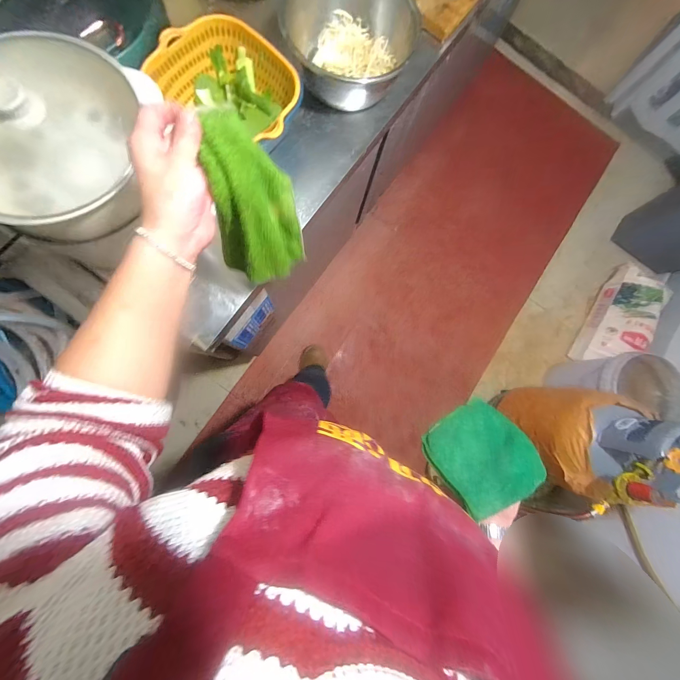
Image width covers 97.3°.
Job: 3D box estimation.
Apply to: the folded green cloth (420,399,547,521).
[{"bbox_3d":[0.210,0.168,0.443,0.133,0.025,0.137,-31,46,-5],"label":"folded green cloth"}]

